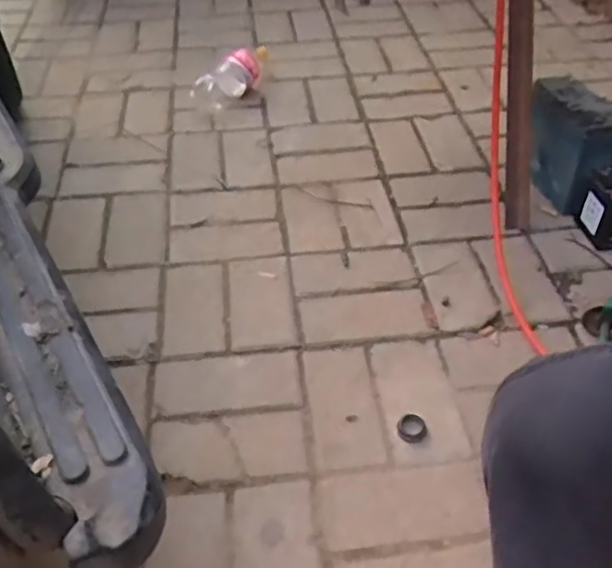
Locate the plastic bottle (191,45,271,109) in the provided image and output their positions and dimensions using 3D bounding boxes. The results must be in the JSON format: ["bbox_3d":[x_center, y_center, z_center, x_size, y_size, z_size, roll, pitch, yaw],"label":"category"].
[{"bbox_3d":[-0.158,-0.450,1.444,0.202,0.077,0.062,-41,58,-21],"label":"plastic bottle"}]

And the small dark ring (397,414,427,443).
[{"bbox_3d":[0.134,0.182,0.844,0.037,0.012,0.036,-1,44,1],"label":"small dark ring"}]

